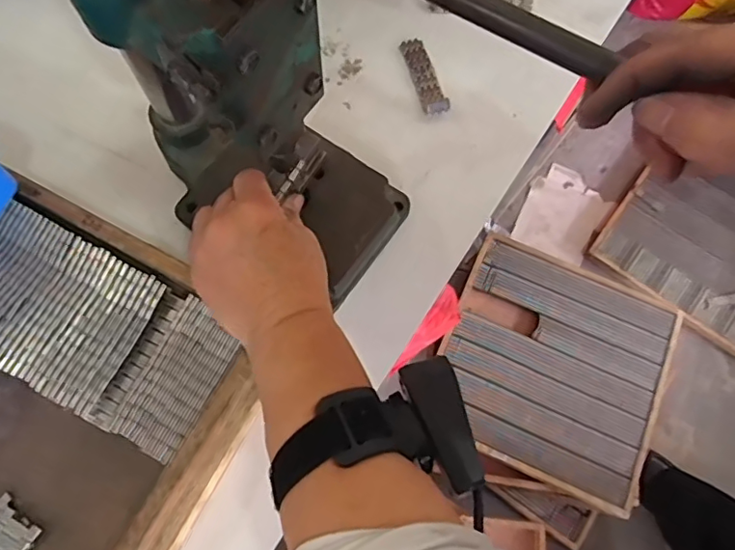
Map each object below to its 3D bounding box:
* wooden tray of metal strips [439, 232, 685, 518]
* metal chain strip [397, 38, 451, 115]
[{"bbox_3d":[0.350,0.166,1.016,0.395,0.028,0.401,22,73,6],"label":"wooden tray of metal strips"},{"bbox_3d":[0.048,-0.170,0.467,0.021,0.006,0.078,-15,73,-6],"label":"metal chain strip"}]

